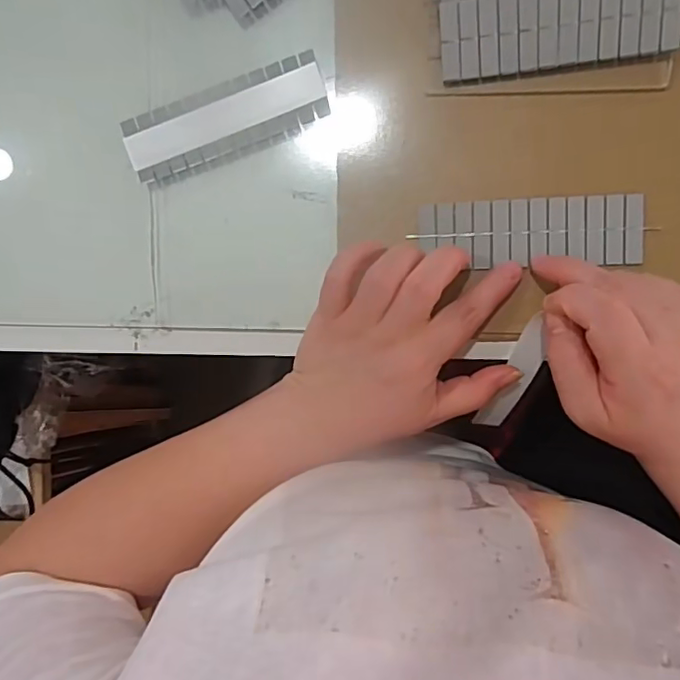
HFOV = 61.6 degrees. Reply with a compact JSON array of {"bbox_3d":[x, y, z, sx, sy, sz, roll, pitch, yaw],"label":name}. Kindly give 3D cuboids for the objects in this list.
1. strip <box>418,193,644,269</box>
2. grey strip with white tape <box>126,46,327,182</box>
[{"bbox_3d":[0.110,-0.063,0.331,0.124,0.004,0.039,1,97,5],"label":"strip"},{"bbox_3d":[-0.070,-0.134,0.345,0.124,0.005,0.037,-17,97,6],"label":"grey strip with white tape"}]

